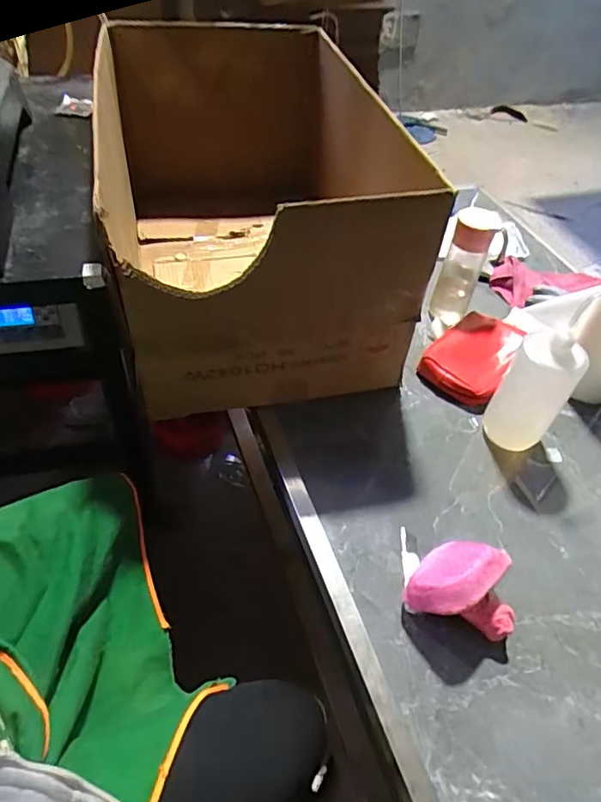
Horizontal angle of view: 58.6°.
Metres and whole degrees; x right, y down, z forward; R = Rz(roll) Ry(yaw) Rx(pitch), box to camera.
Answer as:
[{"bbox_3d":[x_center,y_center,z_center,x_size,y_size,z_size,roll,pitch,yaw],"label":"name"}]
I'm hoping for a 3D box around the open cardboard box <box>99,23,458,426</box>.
[{"bbox_3d":[-0.110,-0.322,0.879,0.381,0.336,0.631,-10,51,-14],"label":"open cardboard box"}]

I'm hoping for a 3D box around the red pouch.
[{"bbox_3d":[0.284,-0.074,0.884,0.131,0.053,0.173,30,53,19],"label":"red pouch"}]

